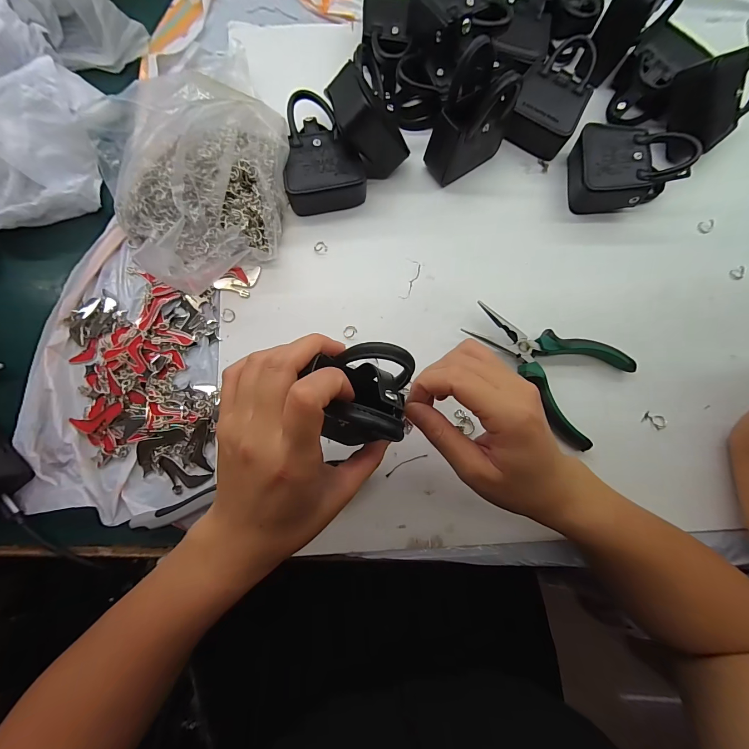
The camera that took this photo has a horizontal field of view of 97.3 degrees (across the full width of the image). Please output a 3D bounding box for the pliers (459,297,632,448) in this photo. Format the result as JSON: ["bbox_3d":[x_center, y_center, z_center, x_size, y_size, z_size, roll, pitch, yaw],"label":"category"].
[{"bbox_3d":[0.156,-0.012,0.308,0.148,0.025,0.093,36,82,5],"label":"pliers"}]

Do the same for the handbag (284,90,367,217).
[{"bbox_3d":[-0.057,-0.216,0.323,0.075,0.039,0.104,-17,82,-4],"label":"handbag"}]

